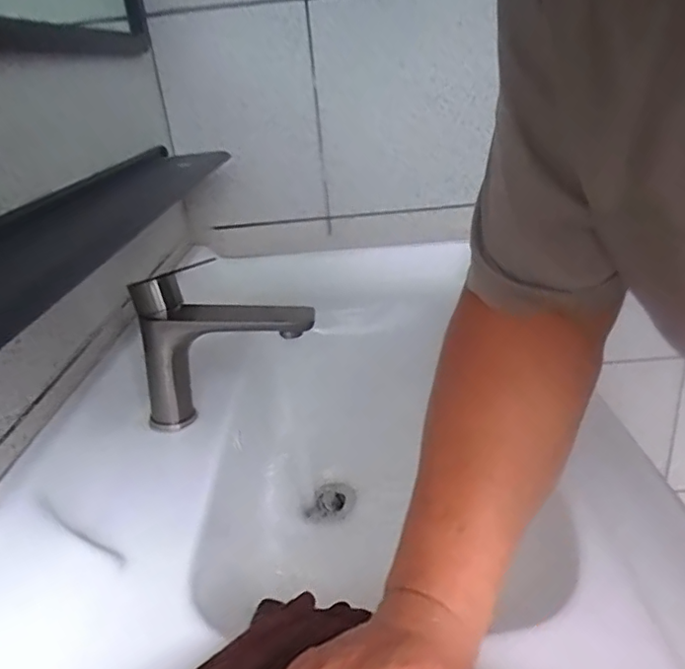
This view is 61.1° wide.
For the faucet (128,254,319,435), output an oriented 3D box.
[{"bbox_3d":[-0.114,0.009,0.571,0.174,0.161,0.051,-5,25,2],"label":"faucet"}]

